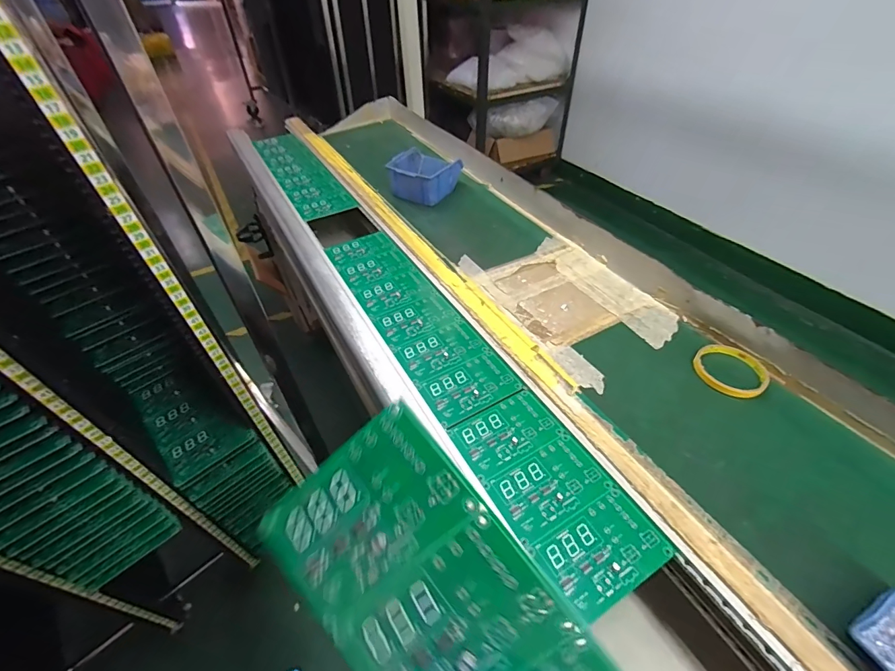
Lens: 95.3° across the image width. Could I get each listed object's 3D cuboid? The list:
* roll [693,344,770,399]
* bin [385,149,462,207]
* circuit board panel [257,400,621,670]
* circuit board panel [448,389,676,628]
[{"bbox_3d":[0.372,0.044,0.535,0.084,0.010,0.086,-1,45,1],"label":"roll"},{"bbox_3d":[-0.047,-0.357,0.899,0.130,0.062,0.149,24,50,24],"label":"bin"},{"bbox_3d":[0.001,0.162,0.226,0.121,0.004,0.224,-41,81,8],"label":"circuit board panel"},{"bbox_3d":[0.110,0.162,0.441,0.116,0.005,0.227,-23,48,-20],"label":"circuit board panel"}]

